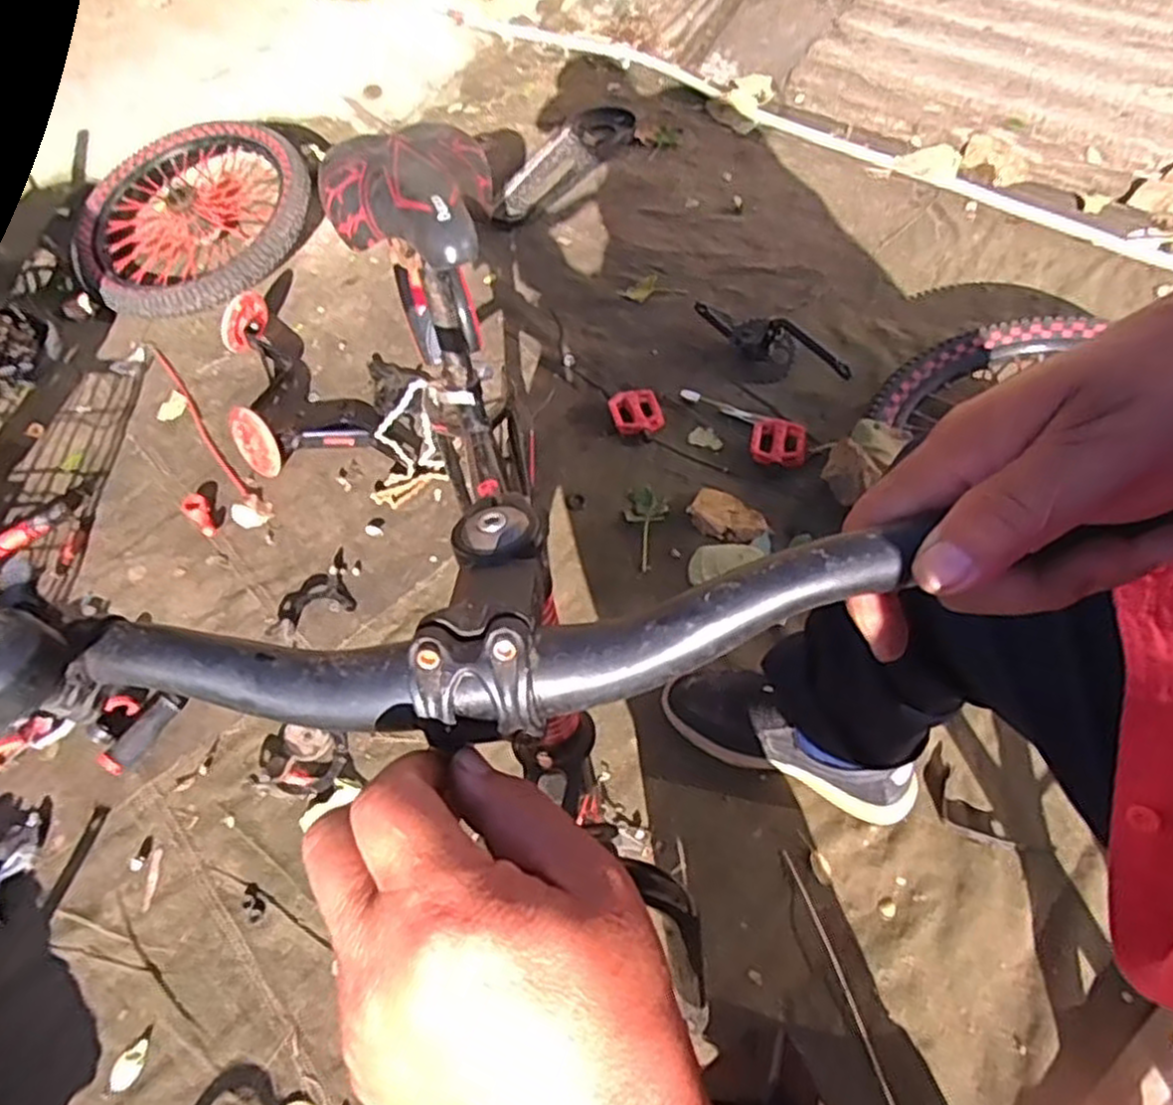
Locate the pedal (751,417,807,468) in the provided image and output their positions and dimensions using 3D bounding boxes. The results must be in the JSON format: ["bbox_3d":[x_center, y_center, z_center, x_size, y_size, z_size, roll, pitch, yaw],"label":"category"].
[{"bbox_3d":[0.279,-0.163,1.094,0.075,0.026,0.079,10,56,9],"label":"pedal"}]

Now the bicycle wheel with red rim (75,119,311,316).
[{"bbox_3d":[-0.783,-0.681,1.521,0.484,0.150,0.451,-40,58,-22],"label":"bicycle wheel with red rim"}]

